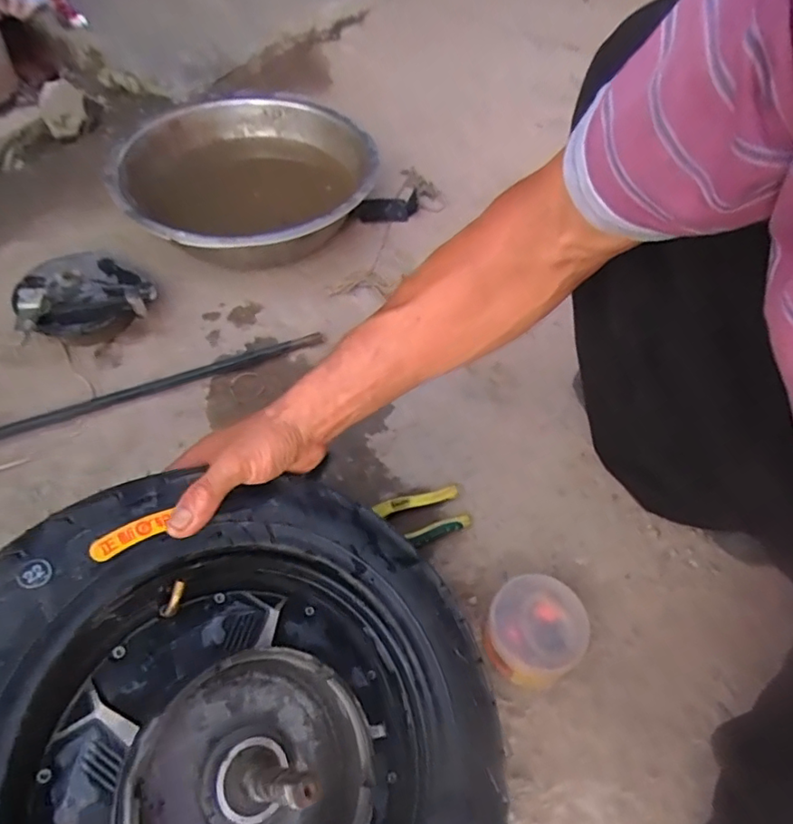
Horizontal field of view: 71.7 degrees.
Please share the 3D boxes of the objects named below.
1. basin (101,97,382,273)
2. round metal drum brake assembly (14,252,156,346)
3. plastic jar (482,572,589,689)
[{"bbox_3d":[-0.228,-0.354,0.840,0.361,0.100,0.390,1,56,-2],"label":"basin"},{"bbox_3d":[-0.406,-0.154,0.715,0.150,0.068,0.146,1,56,-2],"label":"round metal drum brake assembly"},{"bbox_3d":[0.122,0.199,0.500,0.082,0.063,0.084,1,56,-2],"label":"plastic jar"}]

